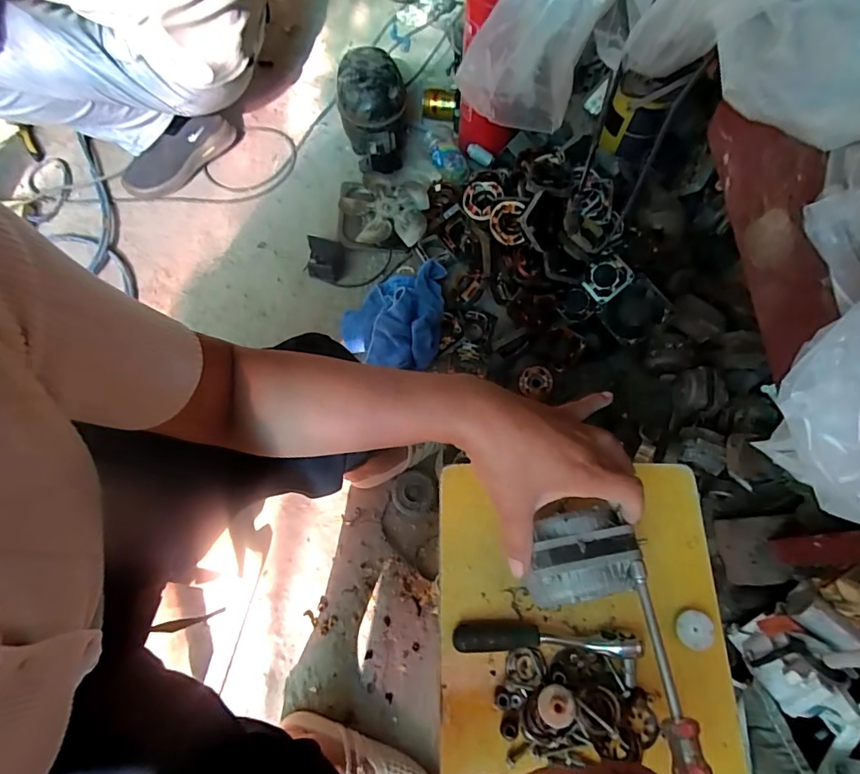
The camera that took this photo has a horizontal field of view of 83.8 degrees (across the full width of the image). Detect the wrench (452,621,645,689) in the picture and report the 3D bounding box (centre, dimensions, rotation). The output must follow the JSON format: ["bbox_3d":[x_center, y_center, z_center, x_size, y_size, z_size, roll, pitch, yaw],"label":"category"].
[{"bbox_3d":[0.094,0.214,0.389,0.147,0.021,0.036,5,69,1],"label":"wrench"}]

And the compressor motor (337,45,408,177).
[{"bbox_3d":[-0.122,-0.583,1.052,0.135,0.174,0.211,-9,70,-4],"label":"compressor motor"}]

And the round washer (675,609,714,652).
[{"bbox_3d":[0.219,0.201,0.396,0.029,0.004,0.028,0,69,-1],"label":"round washer"}]

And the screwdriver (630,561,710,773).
[{"bbox_3d":[0.155,0.194,0.309,0.018,0.019,0.151,-1,55,-2],"label":"screwdriver"}]

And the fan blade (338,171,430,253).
[{"bbox_3d":[-0.104,-0.372,1.032,0.190,0.079,0.180,0,69,-1],"label":"fan blade"}]

